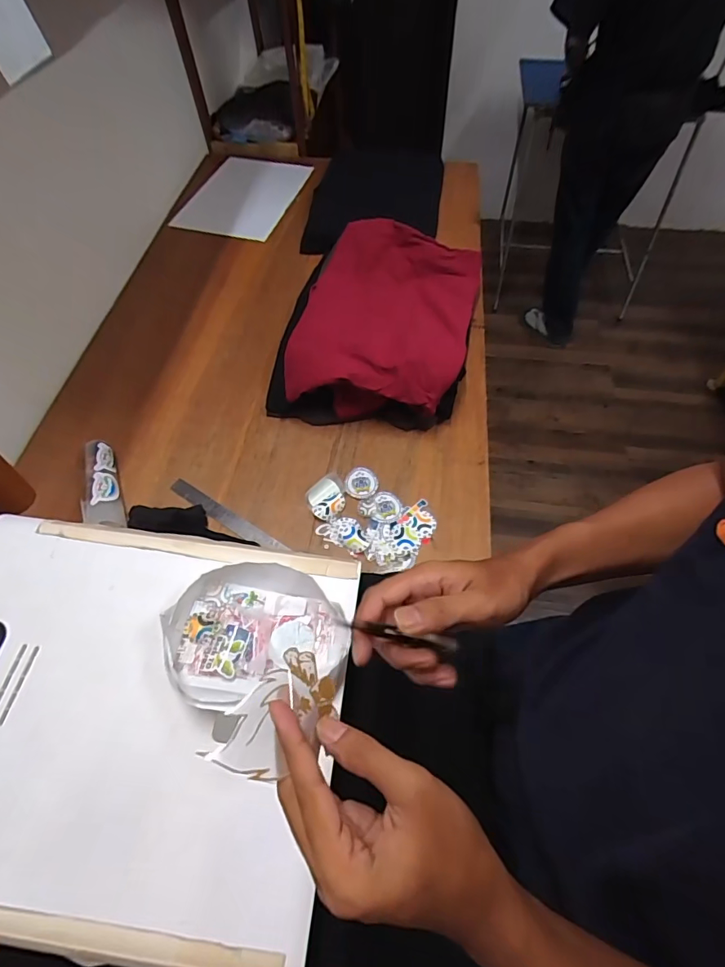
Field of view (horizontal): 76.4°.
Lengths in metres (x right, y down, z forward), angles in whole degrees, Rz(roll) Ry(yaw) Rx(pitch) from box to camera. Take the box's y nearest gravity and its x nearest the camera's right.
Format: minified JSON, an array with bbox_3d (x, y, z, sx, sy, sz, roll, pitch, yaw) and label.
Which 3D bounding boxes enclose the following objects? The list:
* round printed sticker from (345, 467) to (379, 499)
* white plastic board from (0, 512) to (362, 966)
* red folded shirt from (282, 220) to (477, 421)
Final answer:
[{"bbox_3d":[0.000,-0.002,0.836,0.059,0.009,0.061,-1,58,1],"label":"round printed sticker"},{"bbox_3d":[-0.278,0.236,0.506,0.492,0.027,0.399,6,59,5],"label":"white plastic board"},{"bbox_3d":[0.055,-0.353,0.956,0.346,0.112,0.498,9,59,7],"label":"red folded shirt"}]

